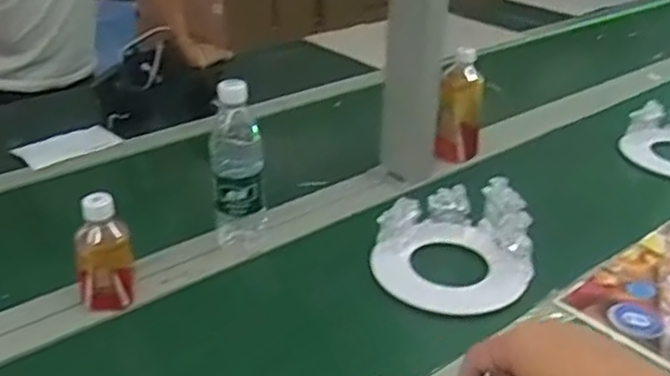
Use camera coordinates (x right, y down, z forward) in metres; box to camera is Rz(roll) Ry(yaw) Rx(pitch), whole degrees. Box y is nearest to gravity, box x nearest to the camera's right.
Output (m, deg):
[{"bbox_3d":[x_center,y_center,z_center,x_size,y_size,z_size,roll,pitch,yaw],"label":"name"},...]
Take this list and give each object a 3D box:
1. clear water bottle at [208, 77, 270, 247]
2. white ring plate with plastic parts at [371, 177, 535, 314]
[{"bbox_3d":[-0.120,-0.030,0.879,0.068,0.206,0.056,-4,30,-10],"label":"clear water bottle"},{"bbox_3d":[0.153,0.070,0.887,0.193,0.102,0.146,11,30,16],"label":"white ring plate with plastic parts"}]

